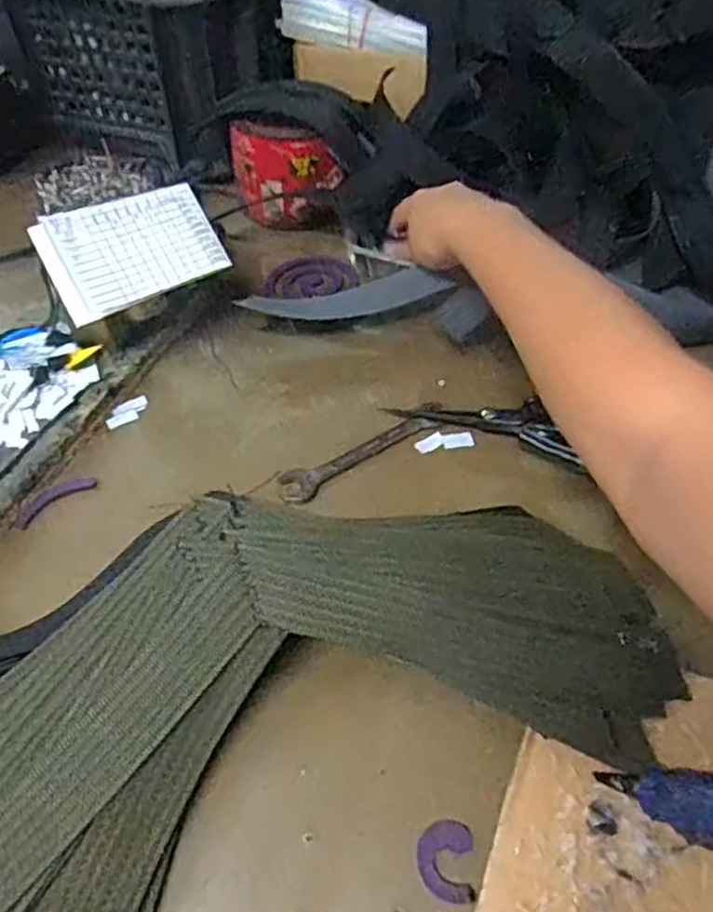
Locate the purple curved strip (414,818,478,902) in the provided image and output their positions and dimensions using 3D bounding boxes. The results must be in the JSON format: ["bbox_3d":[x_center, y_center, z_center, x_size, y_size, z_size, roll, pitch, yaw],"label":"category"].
[{"bbox_3d":[0.038,0.173,0.307,0.024,0.004,0.031,5,50,4],"label":"purple curved strip"}]

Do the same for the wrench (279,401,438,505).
[{"bbox_3d":[0.005,-0.005,0.456,0.123,0.004,0.023,-30,56,-23],"label":"wrench"}]

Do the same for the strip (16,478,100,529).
[{"bbox_3d":[-0.181,0.025,0.428,0.012,0.006,0.050,36,58,26],"label":"strip"}]

